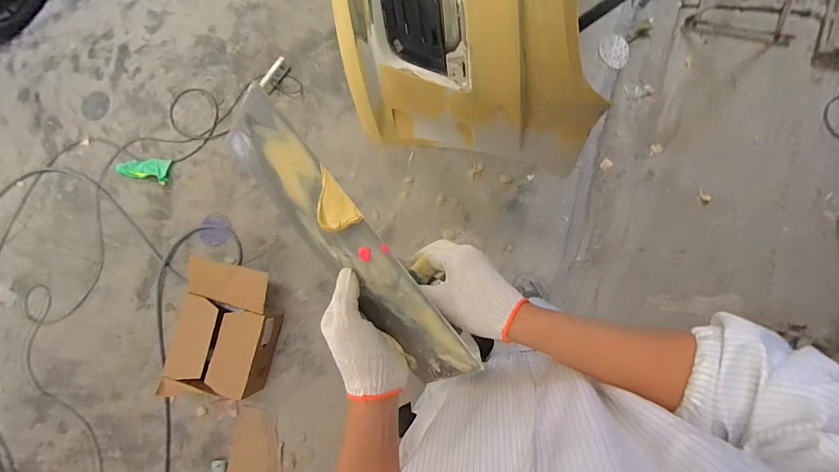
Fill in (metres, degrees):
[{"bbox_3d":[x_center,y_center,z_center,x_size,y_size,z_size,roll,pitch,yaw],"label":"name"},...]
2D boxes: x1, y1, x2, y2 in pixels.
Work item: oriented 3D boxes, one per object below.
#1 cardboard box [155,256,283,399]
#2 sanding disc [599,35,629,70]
[{"bbox_3d":[-0.749,0.378,1.435,0.344,0.200,0.526,11,82,9],"label":"cardboard box"},{"bbox_3d":[0.813,-0.772,1.543,0.133,0.009,0.133,9,94,-8],"label":"sanding disc"}]

